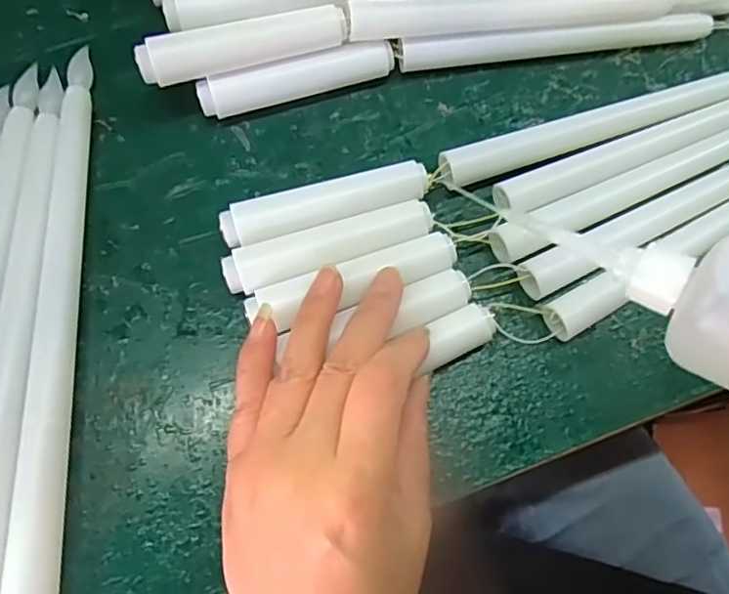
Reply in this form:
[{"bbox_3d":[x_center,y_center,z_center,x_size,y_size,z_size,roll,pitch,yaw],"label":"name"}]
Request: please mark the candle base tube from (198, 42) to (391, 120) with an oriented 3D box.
[{"bbox_3d":[-0.030,-0.097,0.274,0.086,0.019,0.015,-17,77,-6],"label":"candle base tube"}]

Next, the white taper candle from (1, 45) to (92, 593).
[{"bbox_3d":[-0.125,0.014,0.245,0.016,0.019,0.245,-3,76,-2],"label":"white taper candle"}]

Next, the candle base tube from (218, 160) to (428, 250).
[{"bbox_3d":[-0.017,-0.039,0.261,0.087,0.019,0.017,-16,77,-5],"label":"candle base tube"}]

